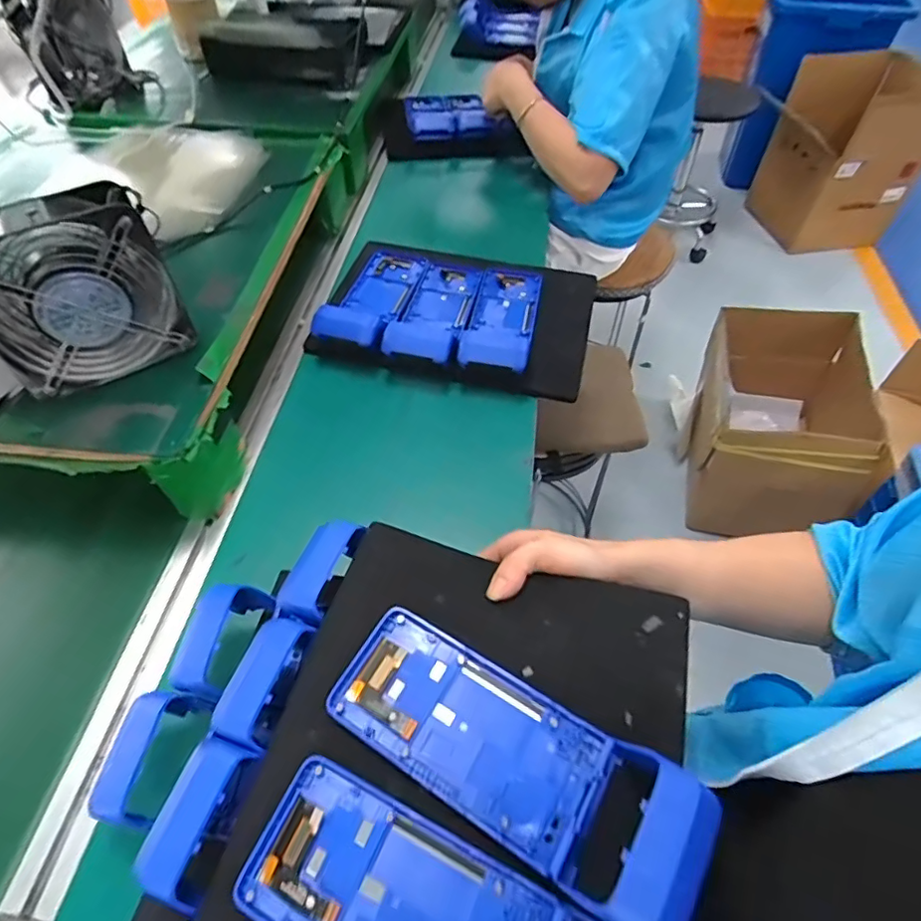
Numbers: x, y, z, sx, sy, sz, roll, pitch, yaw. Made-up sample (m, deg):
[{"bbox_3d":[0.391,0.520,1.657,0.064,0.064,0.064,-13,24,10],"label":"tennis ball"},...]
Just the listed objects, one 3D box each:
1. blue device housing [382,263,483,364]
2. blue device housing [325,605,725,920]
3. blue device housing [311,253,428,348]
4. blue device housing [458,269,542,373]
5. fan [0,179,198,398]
[{"bbox_3d":[-0.030,-0.196,0.717,0.081,0.034,0.226,9,40,6],"label":"blue device housing"},{"bbox_3d":[0.027,0.170,0.328,0.223,0.048,0.081,27,56,19],"label":"blue device housing"},{"bbox_3d":[-0.113,-0.217,0.732,0.082,0.036,0.226,11,40,7],"label":"blue device housing"},{"bbox_3d":[0.056,-0.187,0.712,0.082,0.032,0.226,8,40,5],"label":"blue device housing"},{"bbox_3d":[-0.333,-0.143,0.484,0.151,0.151,0.057,-26,57,-20],"label":"fan"}]

